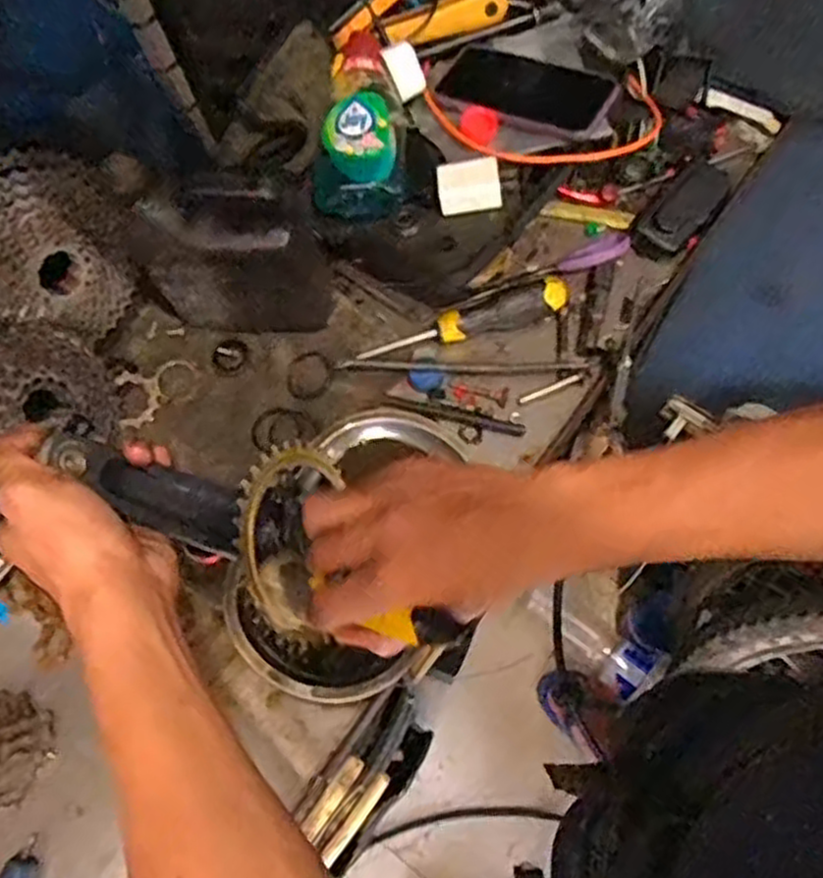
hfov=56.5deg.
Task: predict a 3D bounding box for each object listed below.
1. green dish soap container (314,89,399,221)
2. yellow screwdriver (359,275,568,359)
[{"bbox_3d":[-0.040,-0.236,0.638,0.074,0.054,0.090,10,66,6],"label":"green dish soap container"},{"bbox_3d":[0.045,-0.104,0.659,0.181,0.025,0.034,-16,66,-6],"label":"yellow screwdriver"}]

